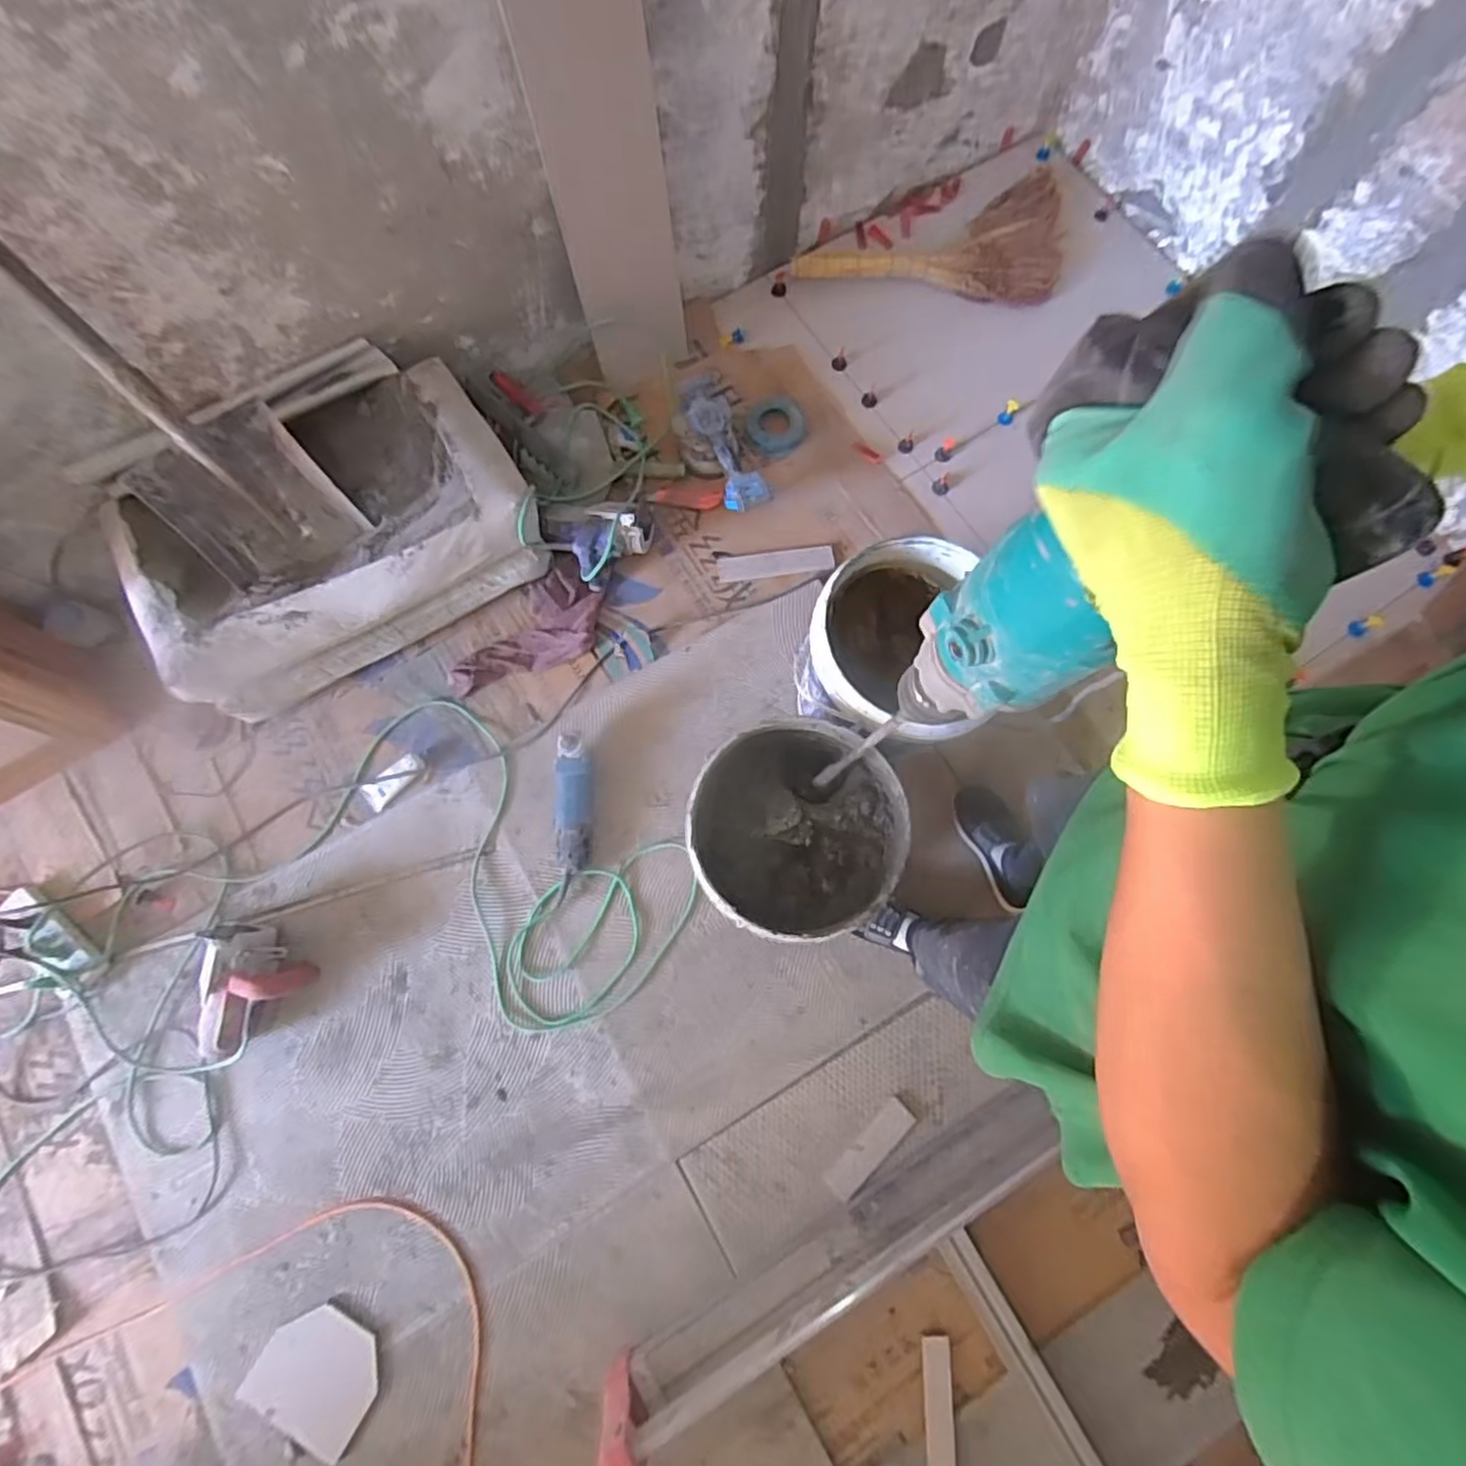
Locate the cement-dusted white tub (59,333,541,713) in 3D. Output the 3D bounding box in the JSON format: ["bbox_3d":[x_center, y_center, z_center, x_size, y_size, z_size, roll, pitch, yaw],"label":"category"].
[{"bbox_3d":[-0.700,-0.367,1.204,0.623,0.286,0.398,-30,78,-8],"label":"cement-dusted white tub"}]

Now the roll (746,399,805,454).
[{"bbox_3d":[0.091,-0.659,1.472,0.123,0.023,0.128,0,76,-1],"label":"roll"}]

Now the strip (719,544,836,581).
[{"bbox_3d":[0.089,-0.353,1.431,0.241,0.009,0.058,-7,76,-3],"label":"strip"}]

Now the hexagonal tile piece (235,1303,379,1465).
[{"bbox_3d":[-0.626,0.971,1.040,0.179,0.015,0.142,32,64,2],"label":"hexagonal tile piece"}]

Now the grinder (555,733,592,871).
[{"bbox_3d":[-0.288,0.126,1.249,0.065,0.074,0.242,0,76,-1],"label":"grinder"}]

